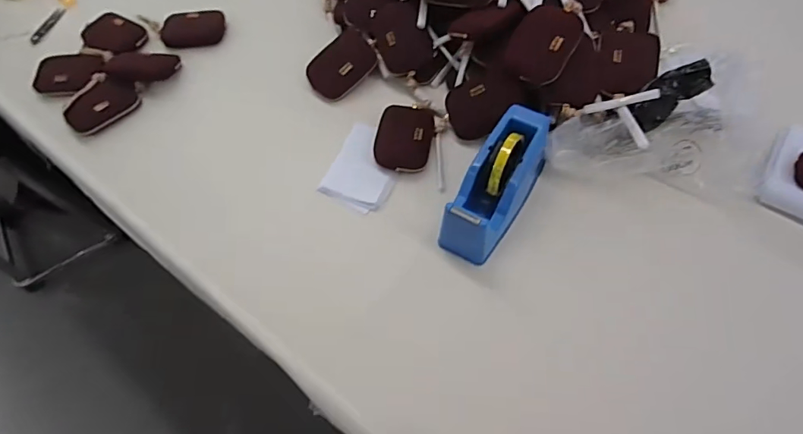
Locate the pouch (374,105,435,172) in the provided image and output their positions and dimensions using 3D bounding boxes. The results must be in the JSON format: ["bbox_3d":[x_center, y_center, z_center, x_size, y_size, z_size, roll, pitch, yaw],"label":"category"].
[{"bbox_3d":[0.004,-0.121,0.720,0.083,0.019,0.113,8,62,9],"label":"pouch"}]

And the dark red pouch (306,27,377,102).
[{"bbox_3d":[-0.103,-0.255,0.787,0.087,0.015,0.122,44,85,14],"label":"dark red pouch"}]

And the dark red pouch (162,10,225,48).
[{"bbox_3d":[-0.392,-0.355,0.888,0.116,0.016,0.085,0,61,5],"label":"dark red pouch"}]

